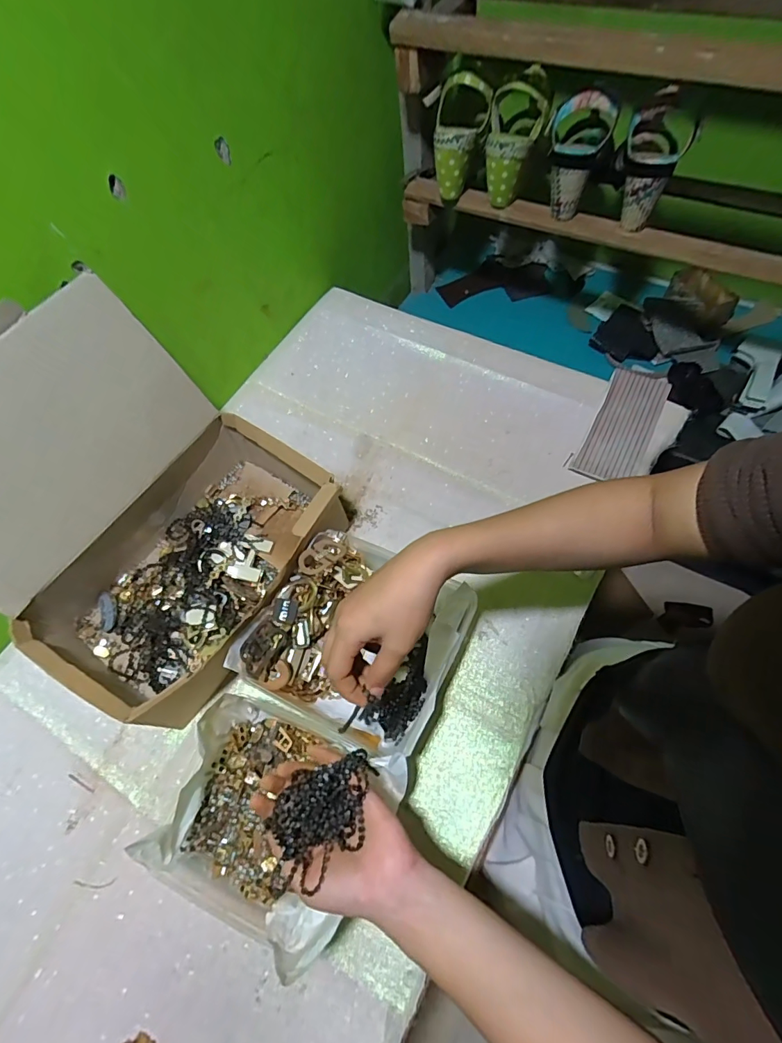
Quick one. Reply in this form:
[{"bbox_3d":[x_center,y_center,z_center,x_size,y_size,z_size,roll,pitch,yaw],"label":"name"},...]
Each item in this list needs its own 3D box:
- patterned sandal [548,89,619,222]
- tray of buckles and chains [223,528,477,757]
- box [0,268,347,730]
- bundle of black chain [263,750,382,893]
[{"bbox_3d":[0.258,-0.507,0.631,0.084,0.130,0.090,12,64,11],"label":"patterned sandal"},{"bbox_3d":[-0.033,0.127,0.501,0.200,0.087,0.194,25,68,15],"label":"tray of buckles and chains"},{"bbox_3d":[-0.265,-0.006,0.482,0.298,0.283,0.330,26,68,15],"label":"box"},{"bbox_3d":[-0.053,0.228,0.353,0.092,0.023,0.062,-23,65,-7],"label":"bundle of black chain"}]

